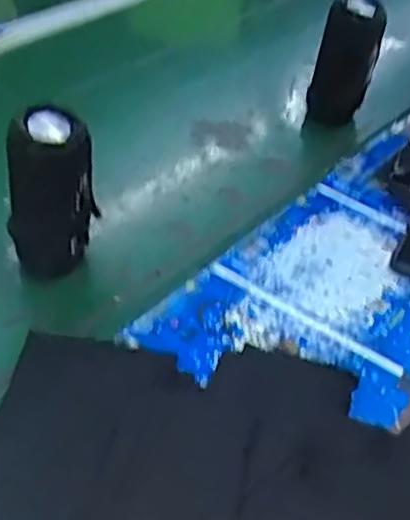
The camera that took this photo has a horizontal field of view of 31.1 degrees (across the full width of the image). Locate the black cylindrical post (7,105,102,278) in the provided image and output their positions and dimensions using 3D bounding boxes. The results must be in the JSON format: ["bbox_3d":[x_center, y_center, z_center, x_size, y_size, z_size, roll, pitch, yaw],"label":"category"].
[{"bbox_3d":[-0.125,-0.048,0.603,0.055,0.147,0.053,3,39,-2],"label":"black cylindrical post"}]

